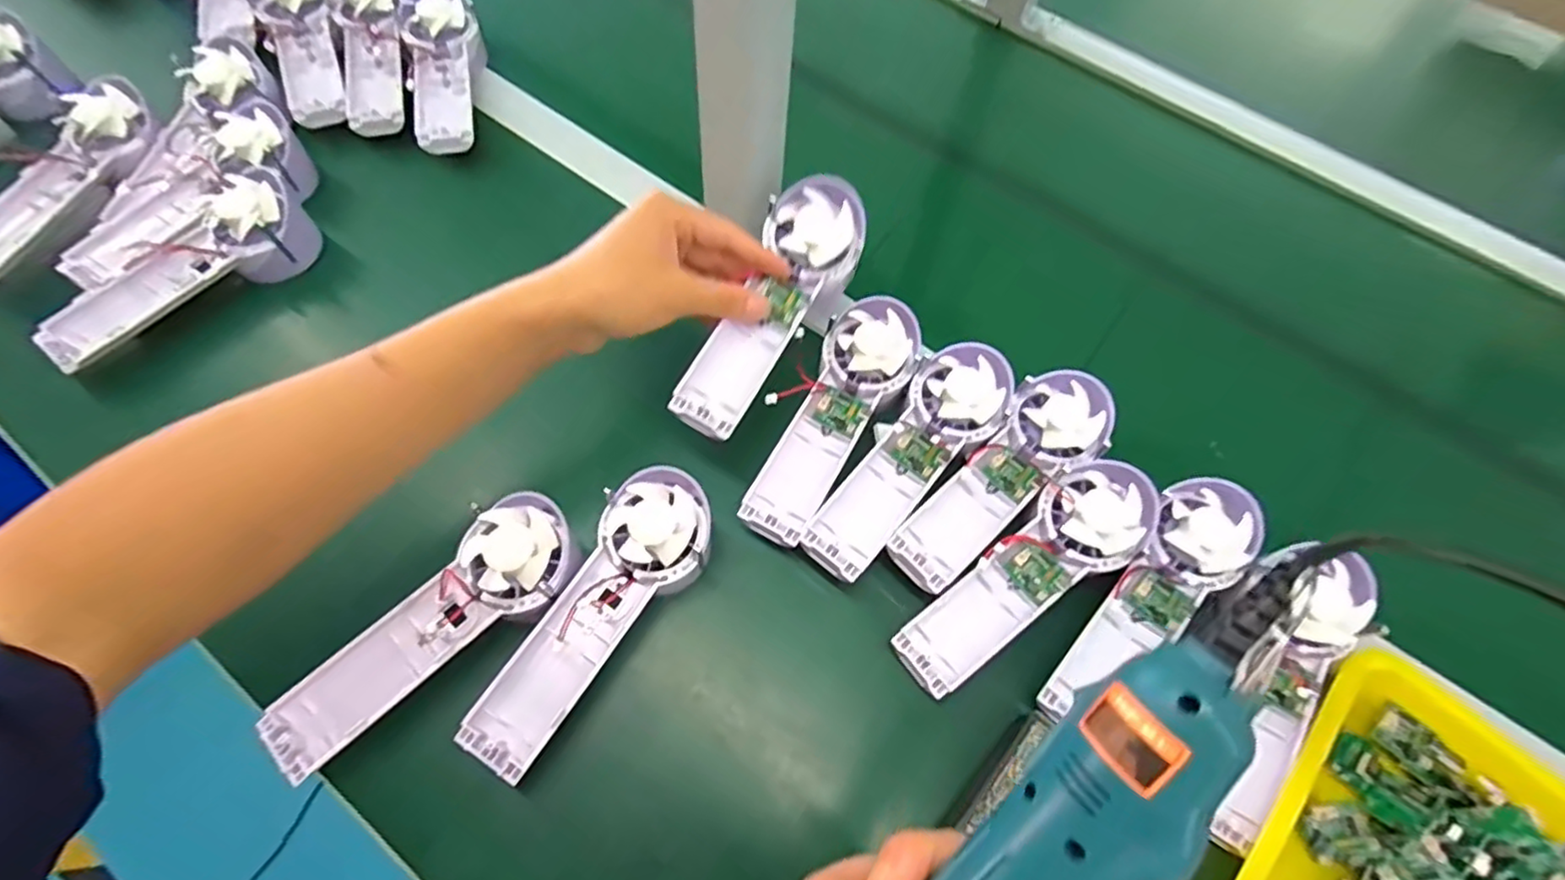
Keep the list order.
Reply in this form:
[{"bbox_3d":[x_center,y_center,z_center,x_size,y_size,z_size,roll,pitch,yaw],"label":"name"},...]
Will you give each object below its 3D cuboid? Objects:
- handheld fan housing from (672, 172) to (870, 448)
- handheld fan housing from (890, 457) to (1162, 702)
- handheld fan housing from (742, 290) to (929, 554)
[{"bbox_3d":[-0.008,-0.082,0.421,0.059,0.034,0.175,29,80,11],"label":"handheld fan housing"},{"bbox_3d":[0.146,0.080,0.401,0.178,0.024,0.057,-39,71,-5],"label":"handheld fan housing"},{"bbox_3d":[0.033,-0.016,0.436,0.063,0.035,0.179,28,65,10],"label":"handheld fan housing"}]

